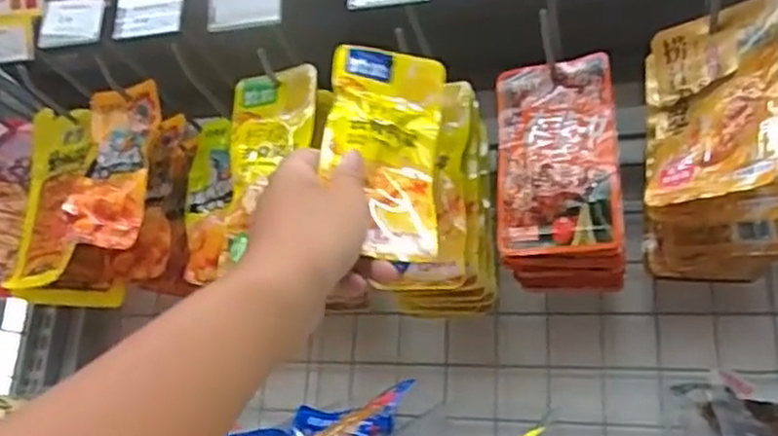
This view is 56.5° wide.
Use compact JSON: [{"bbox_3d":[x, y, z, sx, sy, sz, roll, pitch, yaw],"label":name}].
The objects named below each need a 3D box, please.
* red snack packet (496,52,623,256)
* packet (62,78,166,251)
[{"bbox_3d":[0.129,-0.048,0.555,0.090,0.148,0.023,-8,-21,30],"label":"red snack packet"},{"bbox_3d":[-0.250,-0.050,0.657,0.079,0.154,0.019,5,-14,16],"label":"packet"}]

